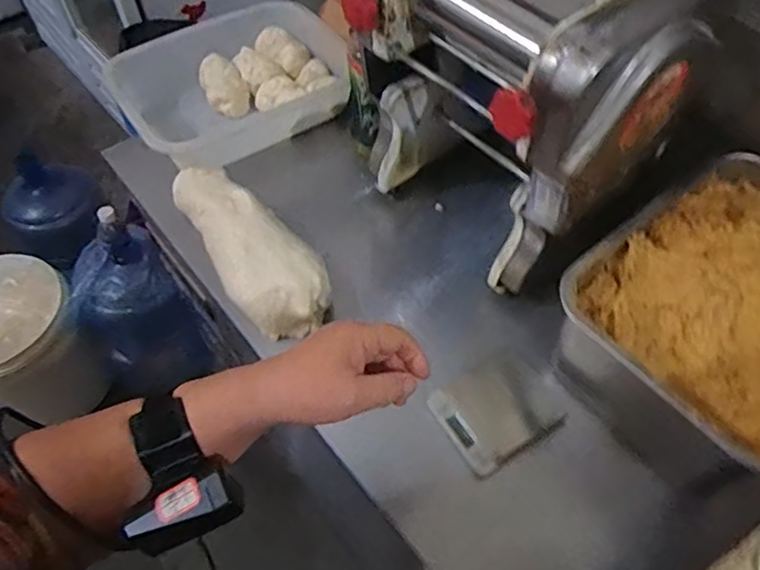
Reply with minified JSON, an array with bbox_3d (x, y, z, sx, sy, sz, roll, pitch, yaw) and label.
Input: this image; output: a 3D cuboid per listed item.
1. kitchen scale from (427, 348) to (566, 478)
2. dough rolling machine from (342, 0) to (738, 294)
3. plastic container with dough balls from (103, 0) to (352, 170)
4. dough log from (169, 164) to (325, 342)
[{"bbox_3d":[0.130,0.140,0.672,0.126,0.027,0.107,-30,61,-19],"label":"kitchen scale"},{"bbox_3d":[0.187,-0.245,0.659,0.355,0.370,0.307,-32,62,-20],"label":"dough rolling machine"},{"bbox_3d":[-0.214,-0.312,0.944,0.357,0.098,0.258,-32,62,-20],"label":"plastic container with dough balls"},{"bbox_3d":[-0.169,-0.063,0.761,0.115,0.049,0.304,-28,61,-18],"label":"dough log"}]

